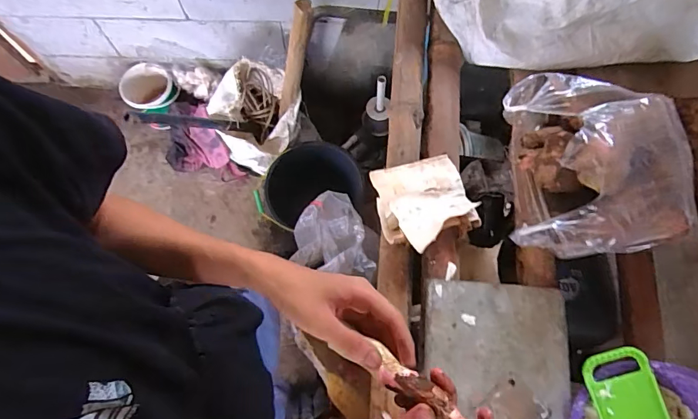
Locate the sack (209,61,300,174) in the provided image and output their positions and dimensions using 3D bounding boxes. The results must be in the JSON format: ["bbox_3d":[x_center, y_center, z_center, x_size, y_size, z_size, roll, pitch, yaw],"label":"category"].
[{"bbox_3d":[-0.298,-0.279,1.443,0.271,0.372,0.268,-28,76,-9],"label":"sack"}]

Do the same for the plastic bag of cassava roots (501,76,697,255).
[{"bbox_3d":[0.358,-0.067,0.613,0.256,0.146,0.253,-2,73,-2],"label":"plastic bag of cassava roots"}]

